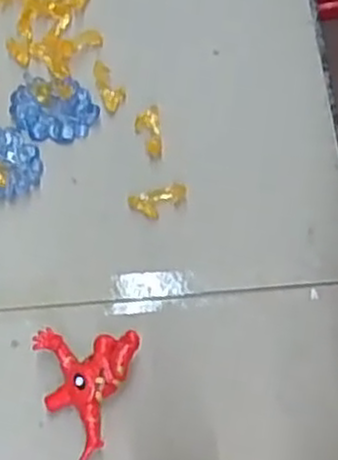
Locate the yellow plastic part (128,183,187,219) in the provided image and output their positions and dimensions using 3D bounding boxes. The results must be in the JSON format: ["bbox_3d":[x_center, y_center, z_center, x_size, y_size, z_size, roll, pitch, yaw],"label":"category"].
[{"bbox_3d":[-0.005,-0.012,0.318,0.025,0.005,0.011,-12,69,-6],"label":"yellow plastic part"}]

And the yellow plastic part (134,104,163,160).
[{"bbox_3d":[-0.009,-0.043,0.330,0.011,0.004,0.024,-4,69,-3],"label":"yellow plastic part"}]

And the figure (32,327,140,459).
[{"bbox_3d":[-0.036,0.057,0.284,0.038,0.018,0.046,19,69,6],"label":"figure"}]

